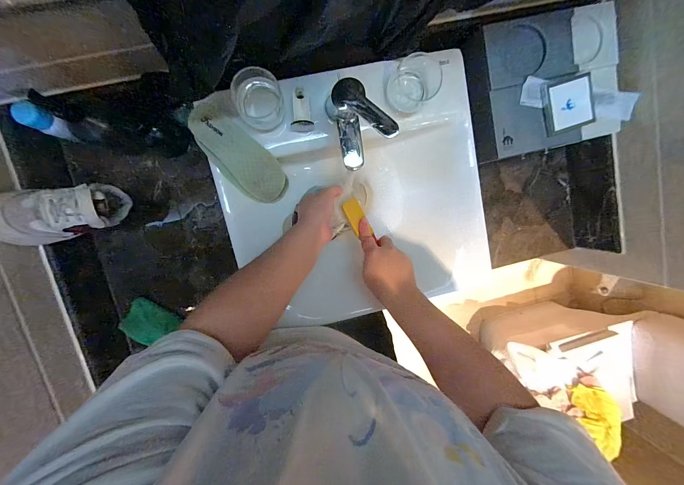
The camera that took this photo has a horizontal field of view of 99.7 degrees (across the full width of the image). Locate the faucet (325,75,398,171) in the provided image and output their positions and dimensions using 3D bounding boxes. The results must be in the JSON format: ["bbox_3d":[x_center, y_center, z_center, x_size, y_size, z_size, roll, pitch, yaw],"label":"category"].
[{"bbox_3d":[0.013,-0.169,0.430,0.064,0.113,0.103,-42,100,0],"label":"faucet"}]

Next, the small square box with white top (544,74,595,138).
[{"bbox_3d":[0.409,-0.247,0.518,0.092,0.014,0.085,-20,99,-4],"label":"small square box with white top"}]

